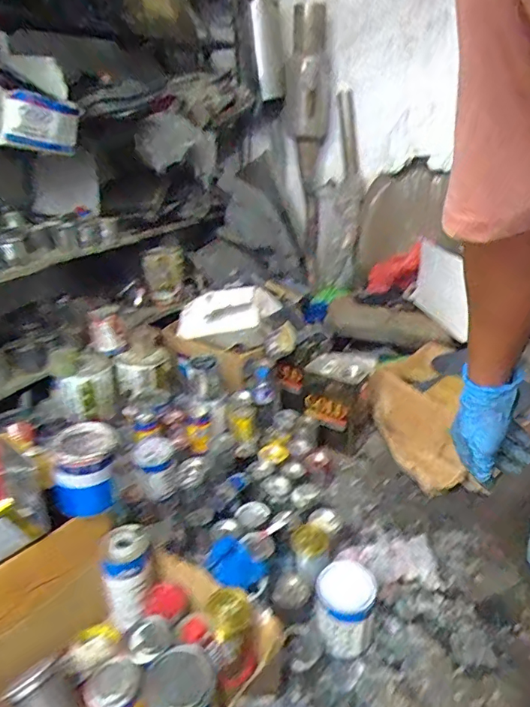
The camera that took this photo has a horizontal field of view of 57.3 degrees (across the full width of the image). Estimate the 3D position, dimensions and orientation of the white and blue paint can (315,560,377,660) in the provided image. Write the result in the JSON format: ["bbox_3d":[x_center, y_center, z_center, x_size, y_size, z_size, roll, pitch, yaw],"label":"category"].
[{"bbox_3d":[0.147,0.477,0.902,0.100,0.138,0.122,1,26,6],"label":"white and blue paint can"}]

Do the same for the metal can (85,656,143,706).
[{"bbox_3d":[-0.224,0.533,0.737,0.074,0.117,0.086,-10,27,-17],"label":"metal can"}]

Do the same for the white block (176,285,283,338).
[{"bbox_3d":[-0.132,-0.144,1.625,0.367,0.133,0.119,-12,22,17],"label":"white block"}]

